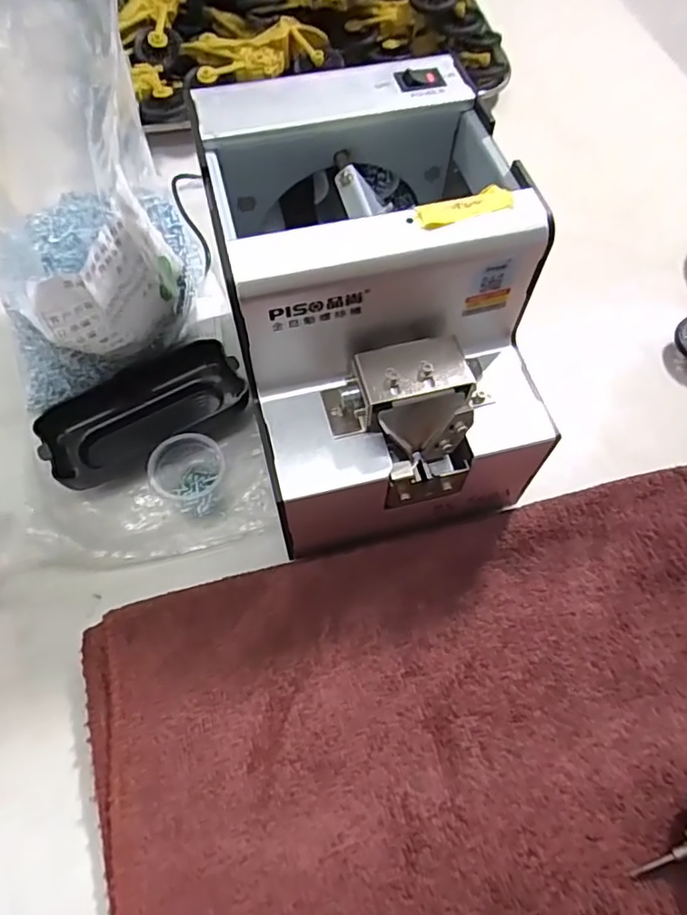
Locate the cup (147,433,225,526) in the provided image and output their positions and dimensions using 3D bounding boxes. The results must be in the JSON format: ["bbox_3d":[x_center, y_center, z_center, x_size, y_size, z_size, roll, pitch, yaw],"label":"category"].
[{"bbox_3d":[-0.081,0.010,0.309,0.035,0.033,0.033,0,63,-1],"label":"cup"}]

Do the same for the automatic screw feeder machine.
[{"bbox_3d":[0.012,-0.062,0.282,0.129,0.139,0.180,-16,64,-9],"label":"automatic screw feeder machine"}]

